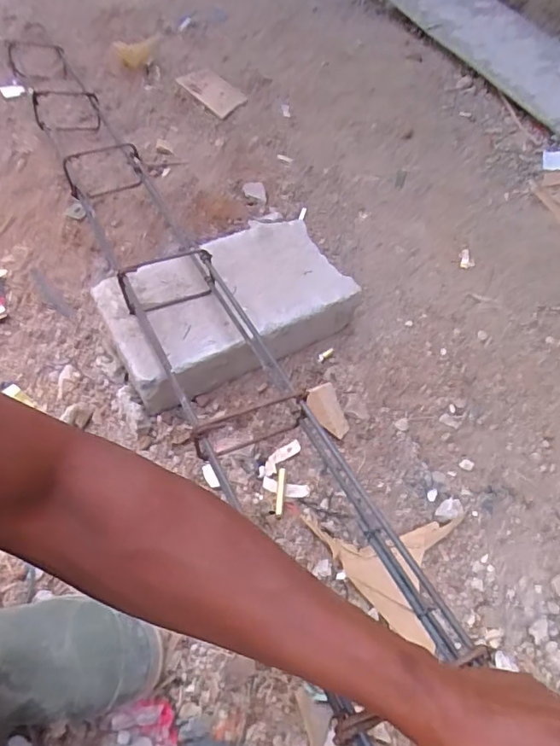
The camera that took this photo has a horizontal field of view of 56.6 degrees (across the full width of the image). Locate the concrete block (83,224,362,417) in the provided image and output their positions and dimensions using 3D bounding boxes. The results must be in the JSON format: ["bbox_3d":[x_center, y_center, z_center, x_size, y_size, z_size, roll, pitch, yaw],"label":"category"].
[{"bbox_3d":[-0.078,-0.096,0.734,0.330,0.075,0.216,-31,58,-21],"label":"concrete block"}]

